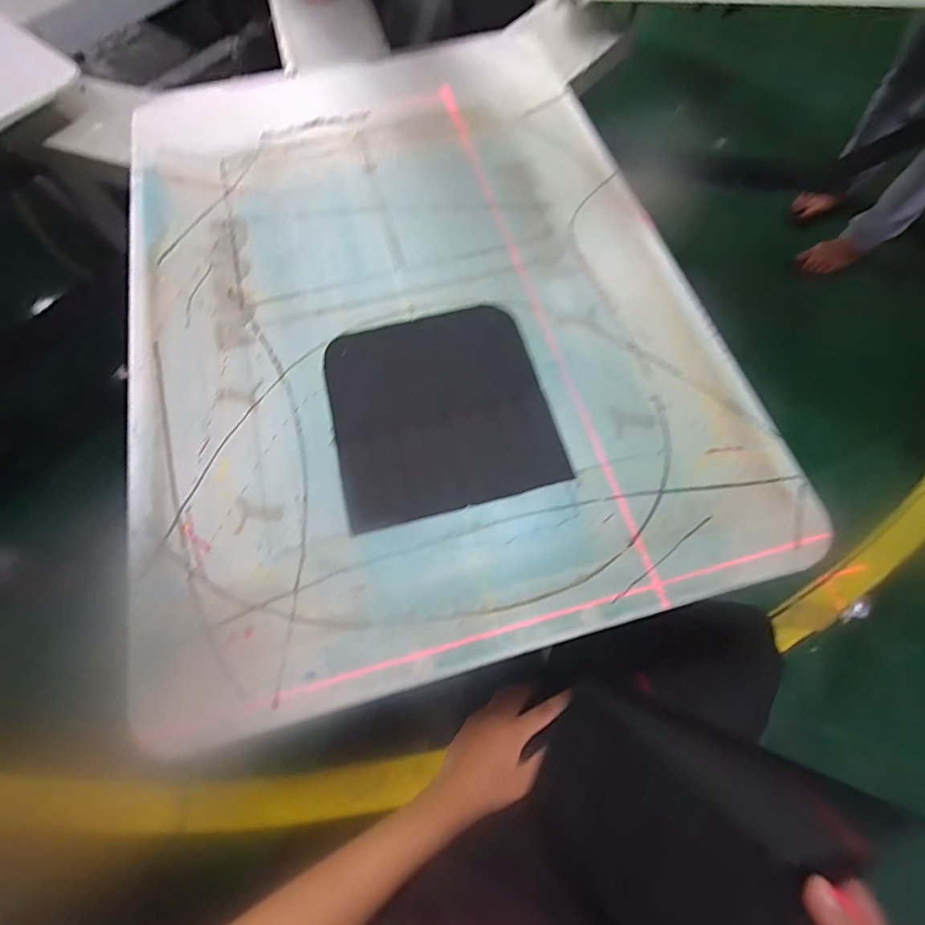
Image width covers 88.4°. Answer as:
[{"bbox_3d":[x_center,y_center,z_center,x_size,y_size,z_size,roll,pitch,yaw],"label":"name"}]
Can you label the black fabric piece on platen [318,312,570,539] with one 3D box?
[{"bbox_3d":[-0.025,-0.058,0.468,0.202,0.005,0.217,-14,68,-5],"label":"black fabric piece on platen"}]

